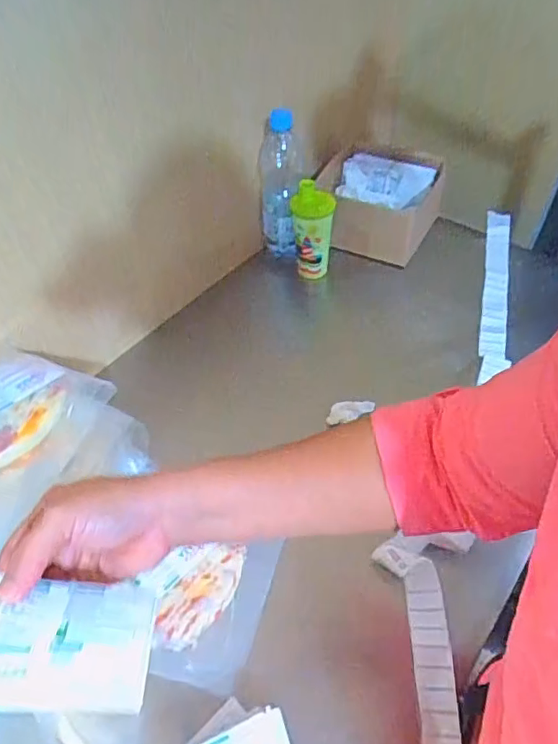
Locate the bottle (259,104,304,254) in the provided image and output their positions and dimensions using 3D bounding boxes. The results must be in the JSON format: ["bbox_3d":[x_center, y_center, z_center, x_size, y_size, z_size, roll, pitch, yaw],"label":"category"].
[{"bbox_3d":[0.002,-0.298,0.865,0.060,0.231,0.059,5,49,5],"label":"bottle"}]

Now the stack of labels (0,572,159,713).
[{"bbox_3d":[-0.142,0.146,0.293,0.140,0.013,0.068,5,40,-6],"label":"stack of labels"}]

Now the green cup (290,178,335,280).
[{"bbox_3d":[0.053,-0.224,0.860,0.063,0.163,0.058,0,49,0],"label":"green cup"}]

